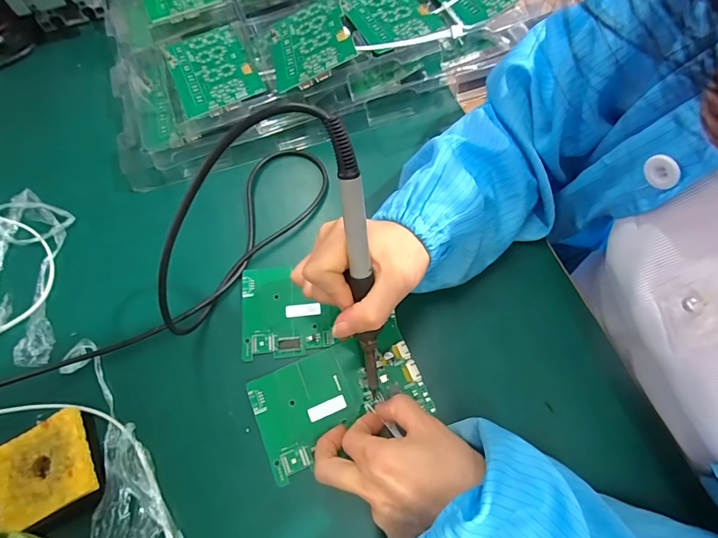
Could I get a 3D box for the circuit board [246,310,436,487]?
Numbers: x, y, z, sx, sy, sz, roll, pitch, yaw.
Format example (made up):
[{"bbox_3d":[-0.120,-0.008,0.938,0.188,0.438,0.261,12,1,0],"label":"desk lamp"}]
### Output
[{"bbox_3d":[-0.017,0.099,0.327,0.132,0.011,0.076,-25,67,-7],"label":"circuit board"}]

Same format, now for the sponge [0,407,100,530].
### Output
[{"bbox_3d":[-0.225,0.142,0.291,0.069,0.007,0.062,-29,69,-4],"label":"sponge"}]

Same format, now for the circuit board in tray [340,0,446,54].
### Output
[{"bbox_3d":[0.032,-0.287,0.453,0.083,0.007,0.152,-20,60,-6],"label":"circuit board in tray"}]

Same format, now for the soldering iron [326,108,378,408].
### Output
[{"bbox_3d":[0.003,0.012,0.266,0.013,0.214,0.018,-9,33,-2],"label":"soldering iron"}]

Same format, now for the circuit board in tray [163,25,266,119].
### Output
[{"bbox_3d":[-0.155,-0.212,0.434,0.081,0.006,0.131,-24,62,-7],"label":"circuit board in tray"}]

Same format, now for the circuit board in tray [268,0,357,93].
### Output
[{"bbox_3d":[-0.050,-0.233,0.420,0.082,0.010,0.131,-22,56,9],"label":"circuit board in tray"}]

